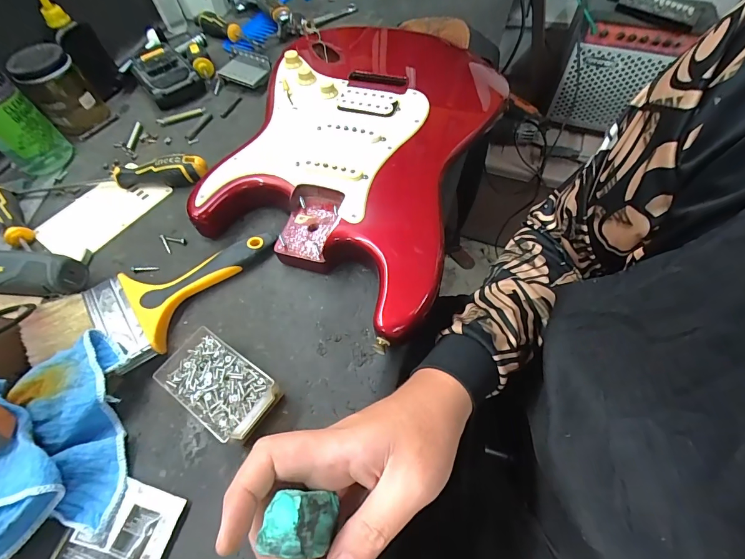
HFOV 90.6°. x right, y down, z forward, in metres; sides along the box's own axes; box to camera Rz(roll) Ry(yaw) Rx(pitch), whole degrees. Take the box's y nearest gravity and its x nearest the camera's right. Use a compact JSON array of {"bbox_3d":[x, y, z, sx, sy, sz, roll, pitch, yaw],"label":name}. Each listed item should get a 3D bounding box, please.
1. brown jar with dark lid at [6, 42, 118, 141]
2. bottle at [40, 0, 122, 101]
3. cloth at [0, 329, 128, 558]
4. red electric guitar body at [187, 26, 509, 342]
[{"bbox_3d":[-0.427,-0.259,0.506,0.070,0.091,0.075,39,68,24],"label":"brown jar with dark lid"},{"bbox_3d":[-0.409,-0.330,0.521,0.045,0.138,0.032,-33,62,-15],"label":"bottle"},{"bbox_3d":[-0.251,0.130,0.280,0.103,0.046,0.165,-10,58,-2],"label":"cloth"},{"bbox_3d":[-0.020,-0.160,0.435,0.287,0.061,0.405,17,61,14],"label":"red electric guitar body"}]

